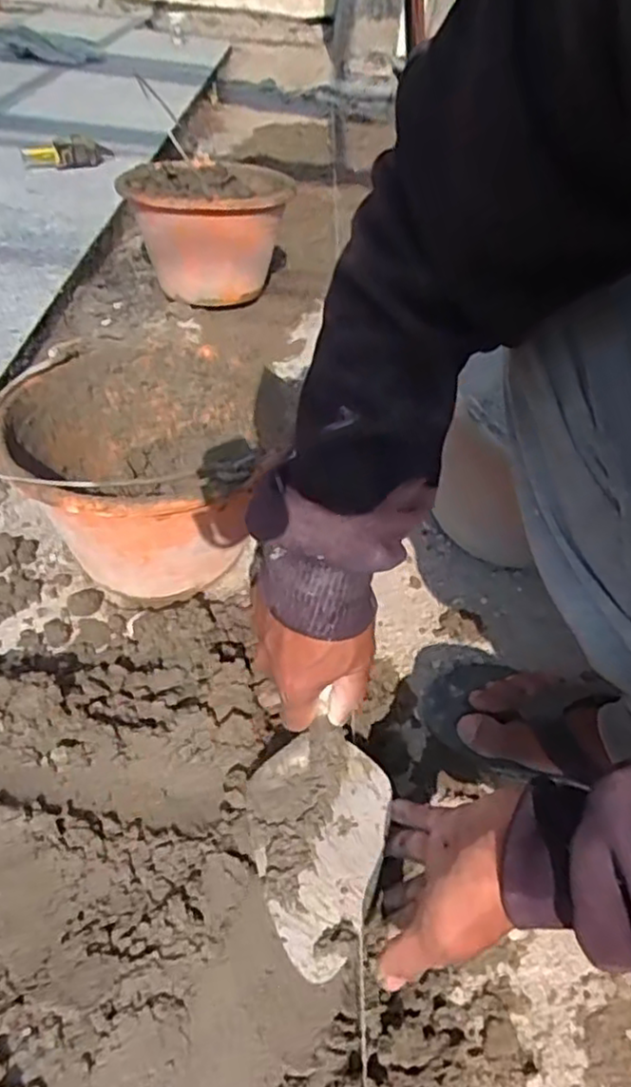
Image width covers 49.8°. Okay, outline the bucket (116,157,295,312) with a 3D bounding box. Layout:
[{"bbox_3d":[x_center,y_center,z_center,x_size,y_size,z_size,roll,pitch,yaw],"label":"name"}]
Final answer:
[{"bbox_3d":[-0.162,-0.467,1.037,0.223,0.165,0.215,10,42,3],"label":"bucket"}]

